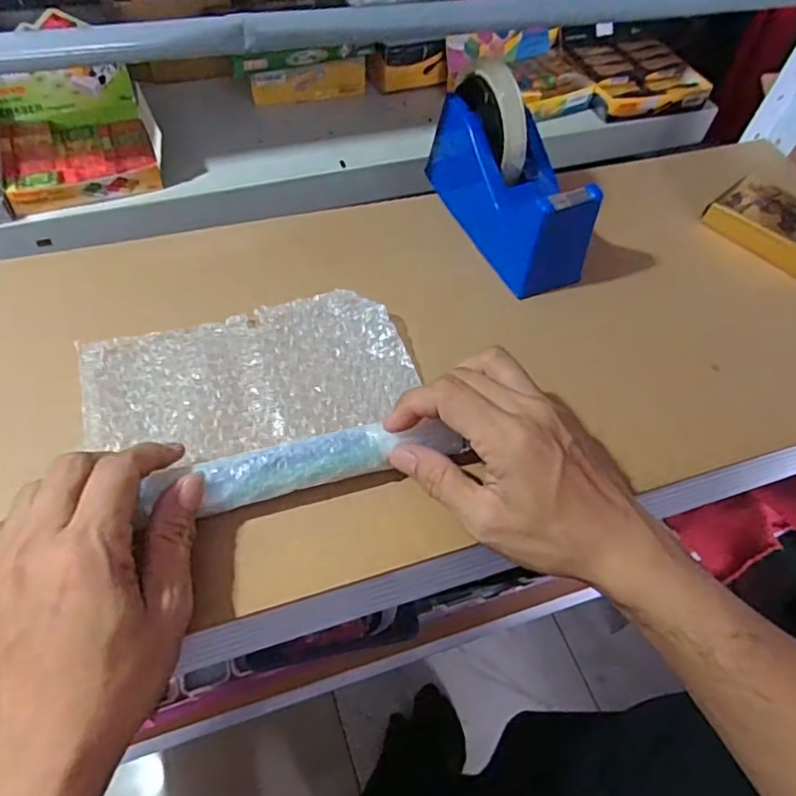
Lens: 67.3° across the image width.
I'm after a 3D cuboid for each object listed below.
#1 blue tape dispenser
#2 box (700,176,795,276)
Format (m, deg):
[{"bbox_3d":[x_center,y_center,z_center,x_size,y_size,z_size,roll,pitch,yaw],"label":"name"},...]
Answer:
[{"bbox_3d":[0.084,-0.166,0.438,0.056,0.100,0.148,-19,59,-17],"label":"blue tape dispenser"},{"bbox_3d":[0.309,-0.144,0.489,0.068,0.020,0.093,-35,65,-25],"label":"box"}]

